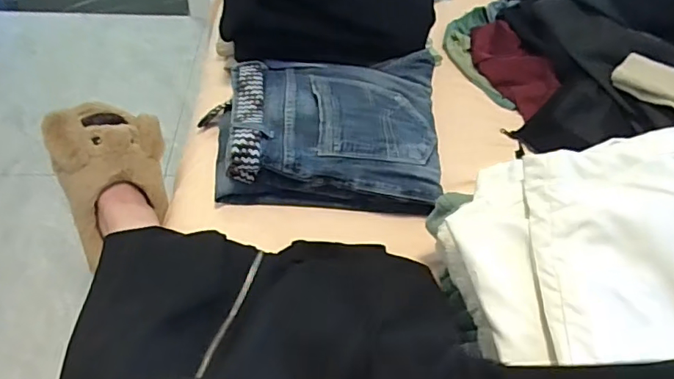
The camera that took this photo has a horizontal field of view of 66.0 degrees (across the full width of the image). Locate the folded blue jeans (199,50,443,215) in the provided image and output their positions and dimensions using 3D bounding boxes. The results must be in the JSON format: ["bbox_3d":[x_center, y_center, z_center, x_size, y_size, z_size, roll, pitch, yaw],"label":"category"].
[{"bbox_3d":[-0.023,-0.096,0.754,0.338,0.087,0.262,2,48,-2],"label":"folded blue jeans"}]

